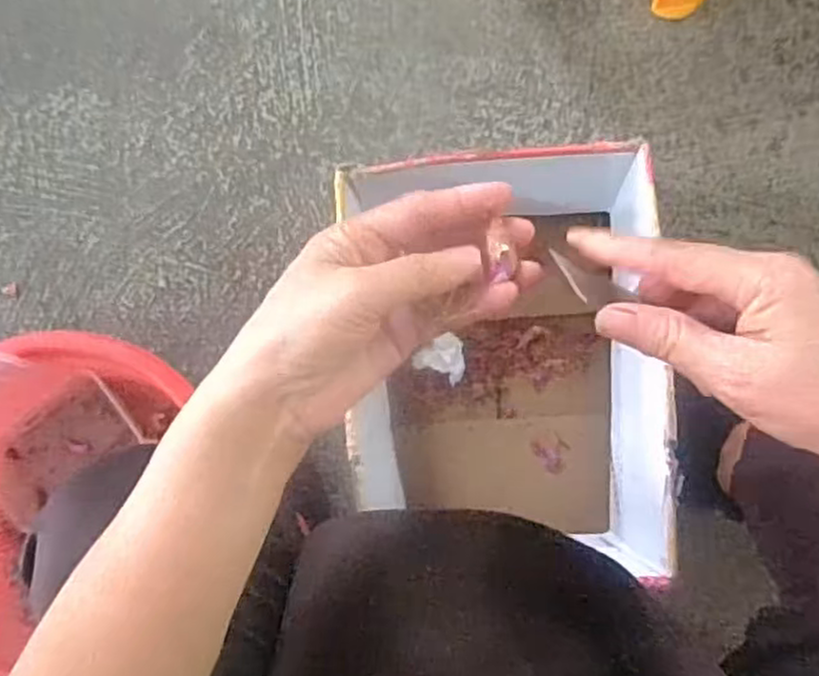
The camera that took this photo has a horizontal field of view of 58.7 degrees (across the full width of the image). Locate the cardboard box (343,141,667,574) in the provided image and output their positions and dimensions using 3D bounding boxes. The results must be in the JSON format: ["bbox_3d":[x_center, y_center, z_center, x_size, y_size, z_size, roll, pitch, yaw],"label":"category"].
[{"bbox_3d":[0.087,0.018,0.715,0.285,0.175,0.363,-1,88,3],"label":"cardboard box"}]

